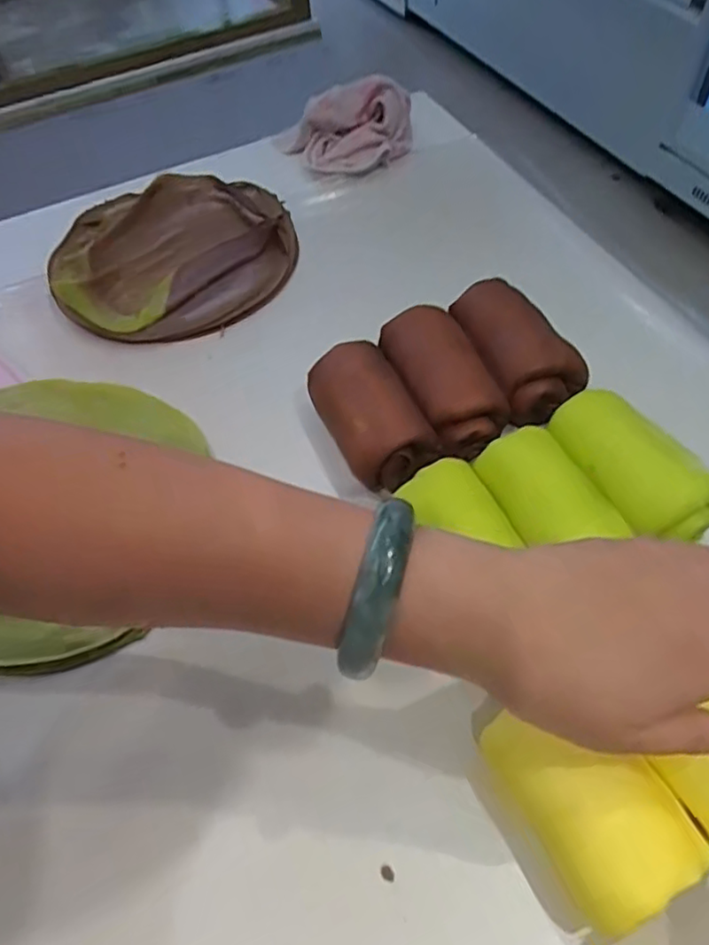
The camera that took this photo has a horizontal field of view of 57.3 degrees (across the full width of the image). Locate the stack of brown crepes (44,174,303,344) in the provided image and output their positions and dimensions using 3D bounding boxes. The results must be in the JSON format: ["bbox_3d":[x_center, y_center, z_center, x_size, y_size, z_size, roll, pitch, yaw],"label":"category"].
[{"bbox_3d":[-0.160,-0.197,0.582,0.205,0.017,0.200,-6,56,0],"label":"stack of brown crepes"}]

